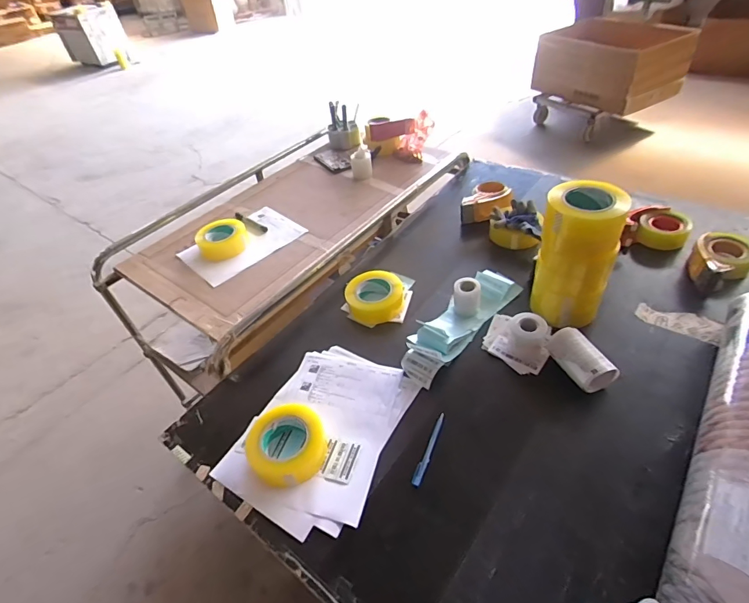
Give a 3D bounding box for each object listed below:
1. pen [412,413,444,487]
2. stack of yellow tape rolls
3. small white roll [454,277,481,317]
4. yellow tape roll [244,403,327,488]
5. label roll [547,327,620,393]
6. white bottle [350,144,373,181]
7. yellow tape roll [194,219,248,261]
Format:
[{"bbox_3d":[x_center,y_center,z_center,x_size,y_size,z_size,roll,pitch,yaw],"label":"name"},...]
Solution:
[{"bbox_3d":[0.092,0.243,0.706,0.015,0.008,0.137,14,47,21],"label":"pen"},{"bbox_3d":[0.389,-0.087,0.811,0.135,0.275,0.119,17,48,23],"label":"stack of yellow tape rolls"},{"bbox_3d":[0.200,-0.009,0.913,0.055,0.071,0.048,2,43,9],"label":"small white roll"},{"bbox_3d":[-0.148,0.242,0.714,0.127,0.044,0.125,-3,43,3],"label":"yellow tape roll"},{"bbox_3d":[0.376,0.106,0.769,0.075,0.054,0.120,-15,43,-9],"label":"label roll"},{"bbox_3d":[-0.045,-0.471,1.419,0.068,0.092,0.075,-8,43,-2],"label":"white bottle"},{"bbox_3d":[-0.421,-0.172,1.172,0.130,0.059,0.130,-3,43,3],"label":"yellow tape roll"}]

